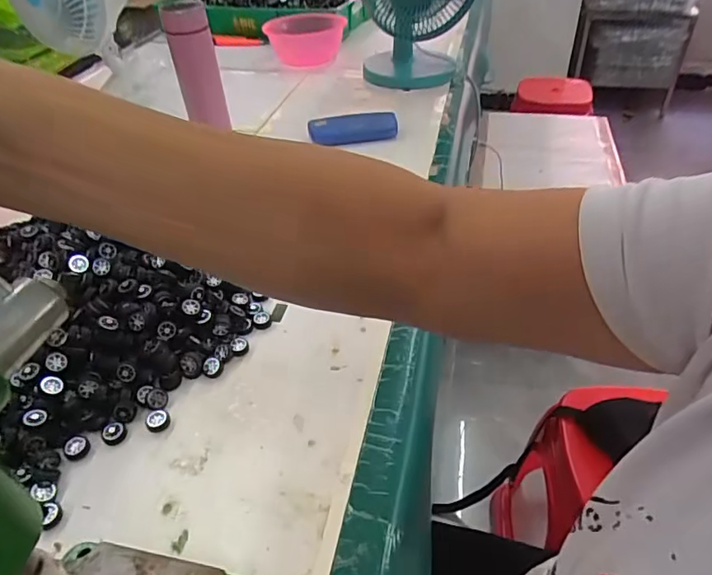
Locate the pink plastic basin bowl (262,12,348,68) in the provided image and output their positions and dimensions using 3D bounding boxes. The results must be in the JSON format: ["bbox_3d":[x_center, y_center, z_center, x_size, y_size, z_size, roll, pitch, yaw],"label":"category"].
[{"bbox_3d":[-0.120,-0.586,1.216,0.187,0.088,0.173,-2,40,1],"label":"pink plastic basin bowl"}]

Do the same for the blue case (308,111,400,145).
[{"bbox_3d":[-0.004,-0.269,0.876,0.151,0.039,0.051,-11,40,-9],"label":"blue case"}]

